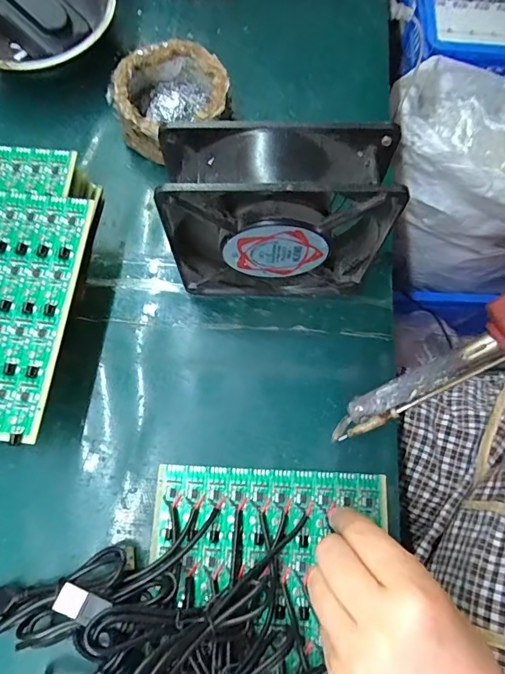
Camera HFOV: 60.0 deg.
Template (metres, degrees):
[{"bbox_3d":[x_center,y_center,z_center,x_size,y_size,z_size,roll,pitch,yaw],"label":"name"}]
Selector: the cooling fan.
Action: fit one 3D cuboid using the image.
[{"bbox_3d":[0.013,-0.065,0.259,0.117,0.124,0.038,0,72,-1],"label":"cooling fan"}]

